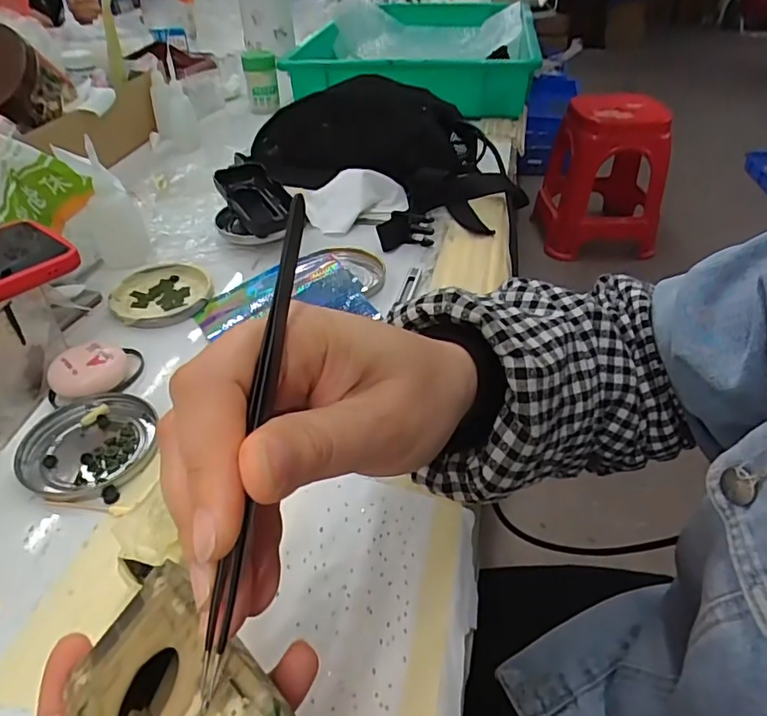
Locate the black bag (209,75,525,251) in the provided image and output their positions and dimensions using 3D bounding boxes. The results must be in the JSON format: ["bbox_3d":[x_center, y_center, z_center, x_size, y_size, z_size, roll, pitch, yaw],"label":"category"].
[{"bbox_3d":[-0.024,-0.218,0.587,0.278,0.090,0.249,-3,40,-4],"label":"black bag"}]

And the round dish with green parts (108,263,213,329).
[{"bbox_3d":[-0.186,-0.054,0.464,0.078,0.013,0.078,-12,42,-14],"label":"round dish with green parts"}]

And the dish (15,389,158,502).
[{"bbox_3d":[-0.182,0.053,0.338,0.075,0.008,0.077,0,40,0],"label":"dish"}]

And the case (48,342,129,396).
[{"bbox_3d":[-0.200,0.010,0.377,0.048,0.024,0.039,-27,47,-28],"label":"case"}]

